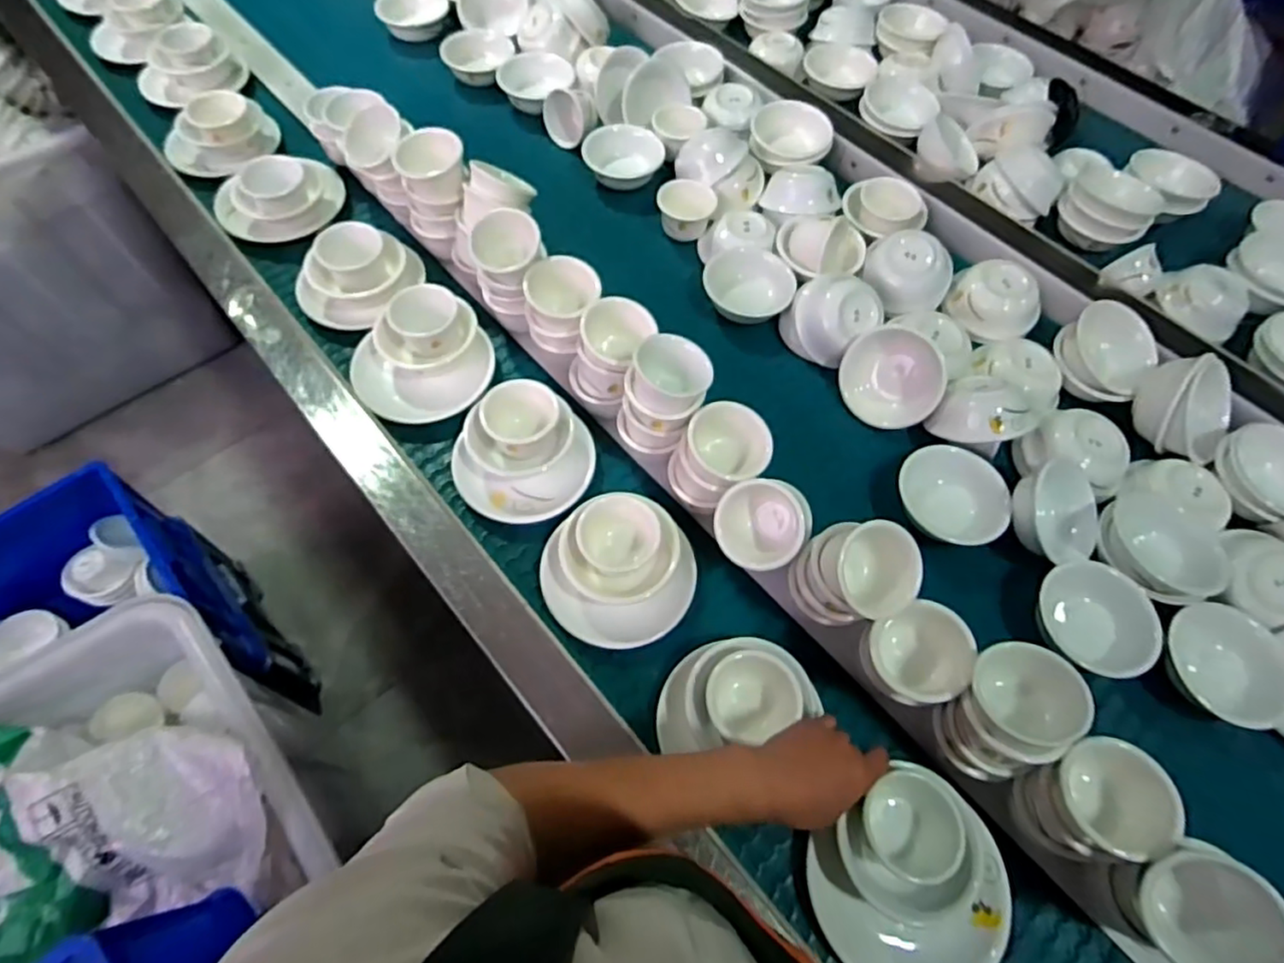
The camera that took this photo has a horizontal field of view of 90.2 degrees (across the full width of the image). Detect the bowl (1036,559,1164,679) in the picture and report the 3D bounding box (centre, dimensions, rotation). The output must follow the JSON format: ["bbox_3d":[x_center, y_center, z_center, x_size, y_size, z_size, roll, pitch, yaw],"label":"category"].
[{"bbox_3d":[0.438,0.127,0.613,0.114,0.044,0.105,27,68,13],"label":"bowl"}]

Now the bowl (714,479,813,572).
[{"bbox_3d":[0.112,0.041,0.587,0.082,0.050,0.082,-4,78,19],"label":"bowl"}]

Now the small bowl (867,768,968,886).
[{"bbox_3d":[0.217,0.277,0.514,0.069,0.037,0.068,1,62,-1],"label":"small bowl"}]

